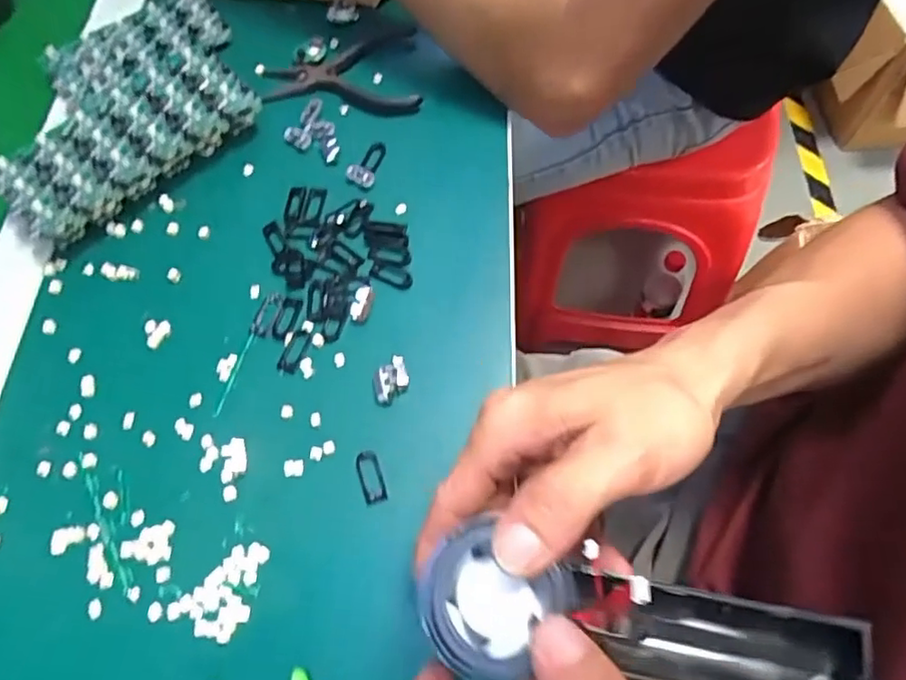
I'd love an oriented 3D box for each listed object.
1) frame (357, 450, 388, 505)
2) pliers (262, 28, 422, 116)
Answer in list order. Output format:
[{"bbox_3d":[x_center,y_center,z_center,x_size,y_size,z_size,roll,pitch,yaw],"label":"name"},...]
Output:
[{"bbox_3d":[-0.044,0.072,0.325,0.012,0.004,0.028,-17,66,-5],"label":"frame"},{"bbox_3d":[-0.084,-0.197,0.454,0.114,0.007,0.085,-6,65,0],"label":"pliers"}]

